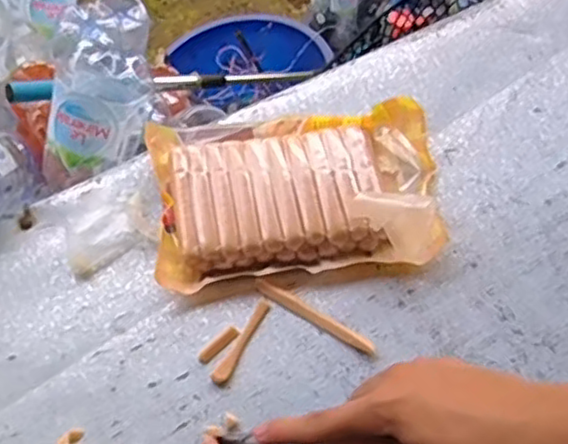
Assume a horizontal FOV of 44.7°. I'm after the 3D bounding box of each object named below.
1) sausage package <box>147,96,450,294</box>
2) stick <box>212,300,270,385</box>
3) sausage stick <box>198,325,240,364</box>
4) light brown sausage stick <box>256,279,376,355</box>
[{"bbox_3d":[0.009,-0.027,0.515,0.213,0.045,0.136,-7,60,-2],"label":"sausage package"},{"bbox_3d":[-0.029,0.082,0.476,0.009,0.006,0.066,24,64,15],"label":"stick"},{"bbox_3d":[-0.045,0.085,0.477,0.033,0.004,0.009,-40,66,-18],"label":"sausage stick"},{"bbox_3d":[0.022,0.066,0.484,0.093,0.007,0.011,29,65,17],"label":"light brown sausage stick"}]

